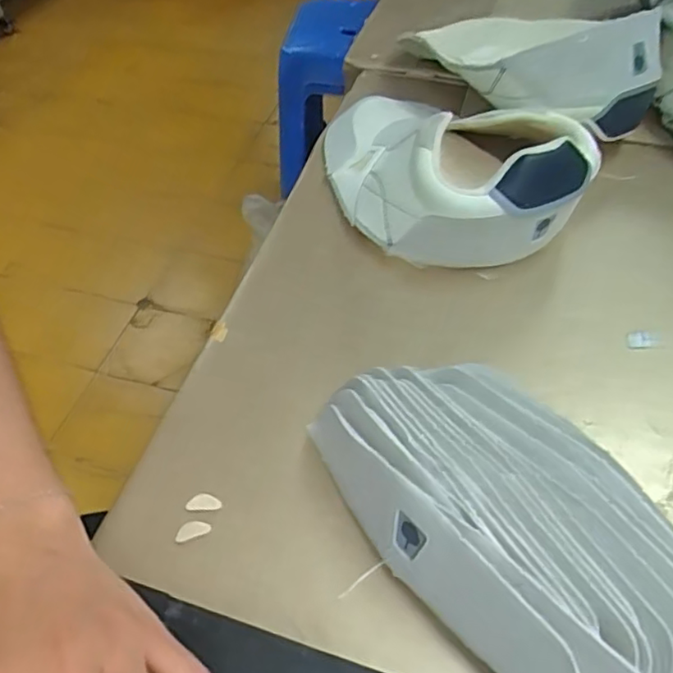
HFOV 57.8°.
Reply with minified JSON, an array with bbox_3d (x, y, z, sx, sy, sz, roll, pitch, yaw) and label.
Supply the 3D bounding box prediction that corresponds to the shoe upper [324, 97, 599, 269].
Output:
[{"bbox_3d":[0.079,-0.154,0.479,0.167,0.080,0.233,-16,51,-11],"label":"shoe upper"}]

